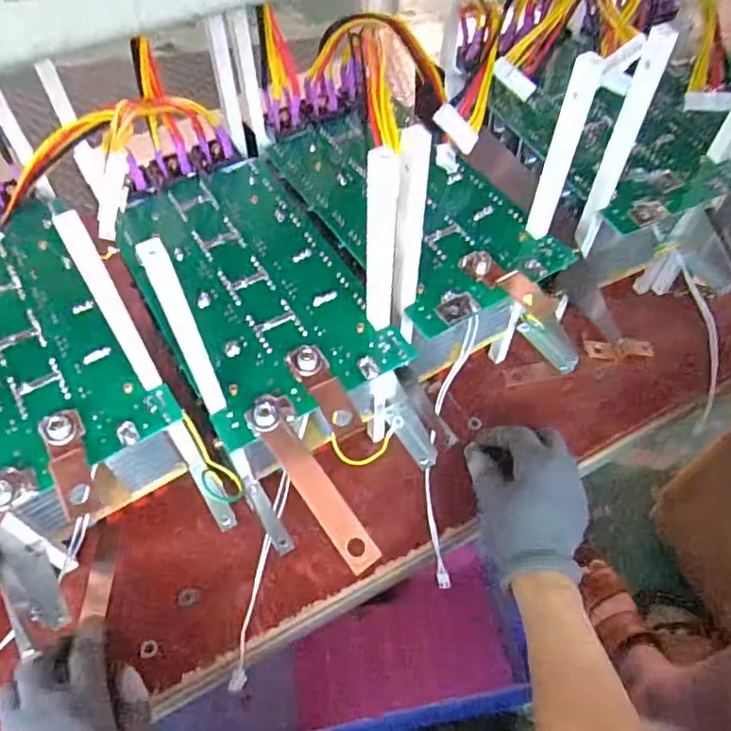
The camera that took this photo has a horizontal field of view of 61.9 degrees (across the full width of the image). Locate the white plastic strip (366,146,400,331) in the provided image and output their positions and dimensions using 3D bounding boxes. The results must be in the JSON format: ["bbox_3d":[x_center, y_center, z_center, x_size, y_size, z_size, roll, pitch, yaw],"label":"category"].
[{"bbox_3d":[0.009,-0.066,0.349,0.017,0.123,0.019,3,57,2],"label":"white plastic strip"}]

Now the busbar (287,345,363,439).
[{"bbox_3d":[-0.023,0.013,0.363,0.022,0.012,0.068,-27,61,-17],"label":"busbar"}]

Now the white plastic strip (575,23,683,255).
[{"bbox_3d":[0.176,-0.150,0.423,0.019,0.166,0.023,21,59,13],"label":"white plastic strip"}]

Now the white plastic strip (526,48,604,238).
[{"bbox_3d":[0.124,-0.132,0.386,0.016,0.130,0.011,19,58,12],"label":"white plastic strip"}]

